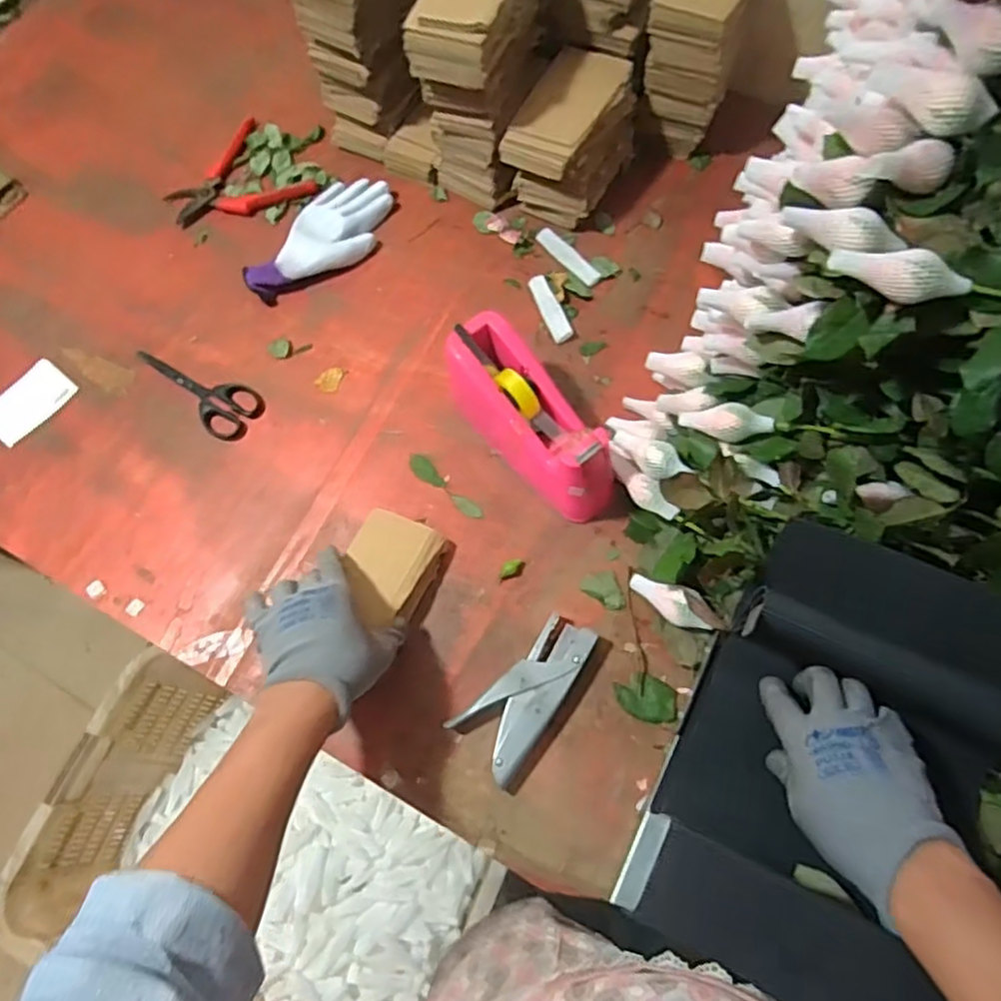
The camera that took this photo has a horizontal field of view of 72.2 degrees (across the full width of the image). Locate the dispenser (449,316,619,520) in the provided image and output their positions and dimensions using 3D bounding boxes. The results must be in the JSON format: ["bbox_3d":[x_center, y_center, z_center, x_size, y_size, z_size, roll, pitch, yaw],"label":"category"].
[{"bbox_3d":[0.027,-0.074,0.667,0.078,0.103,0.198,-36,71,-10],"label":"dispenser"}]

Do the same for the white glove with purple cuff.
[{"bbox_3d":[-0.210,-0.311,0.816,0.097,0.028,0.199,29,72,14],"label":"white glove with purple cuff"}]

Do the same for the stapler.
[{"bbox_3d":[0.025,0.171,0.617,0.069,0.023,0.147,35,74,16],"label":"stapler"}]

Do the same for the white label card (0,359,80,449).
[{"bbox_3d":[-0.533,-0.111,0.775,0.066,0.008,0.097,40,76,13],"label":"white label card"}]

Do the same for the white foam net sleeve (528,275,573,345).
[{"bbox_3d":[0.055,-0.218,0.778,0.024,0.008,0.091,-21,69,-5],"label":"white foam net sleeve"}]

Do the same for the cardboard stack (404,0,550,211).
[{"bbox_3d":[-0.019,-0.462,0.760,0.091,0.225,0.160,20,71,11],"label":"cardboard stack"}]

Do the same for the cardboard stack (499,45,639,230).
[{"bbox_3d":[0.083,-0.410,0.792,0.108,0.117,0.162,24,71,12],"label":"cardboard stack"}]

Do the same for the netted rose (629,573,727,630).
[{"bbox_3d":[0.159,0.093,0.621,0.096,0.029,0.027,24,68,45],"label":"netted rose"}]

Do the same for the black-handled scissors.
[{"bbox_3d":[-0.342,-0.127,0.768,0.174,0.008,0.064,31,73,14],"label":"black-handled scissors"}]

